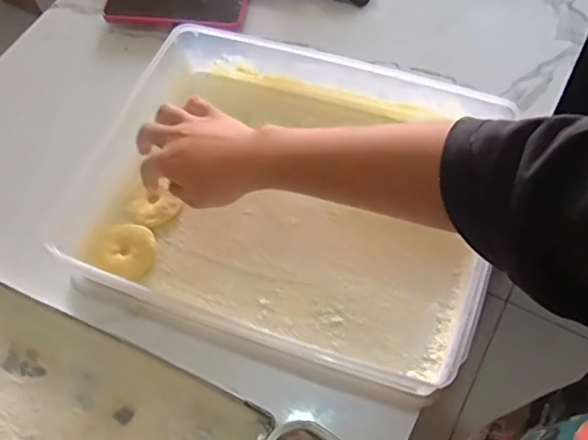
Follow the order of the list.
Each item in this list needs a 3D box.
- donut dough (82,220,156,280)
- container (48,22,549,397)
[{"bbox_3d":[-0.167,0.027,0.549,0.069,0.012,0.053,16,65,9],"label":"donut dough"},{"bbox_3d":[-0.017,-0.029,0.540,0.390,0.073,0.286,15,65,8],"label":"container"}]

